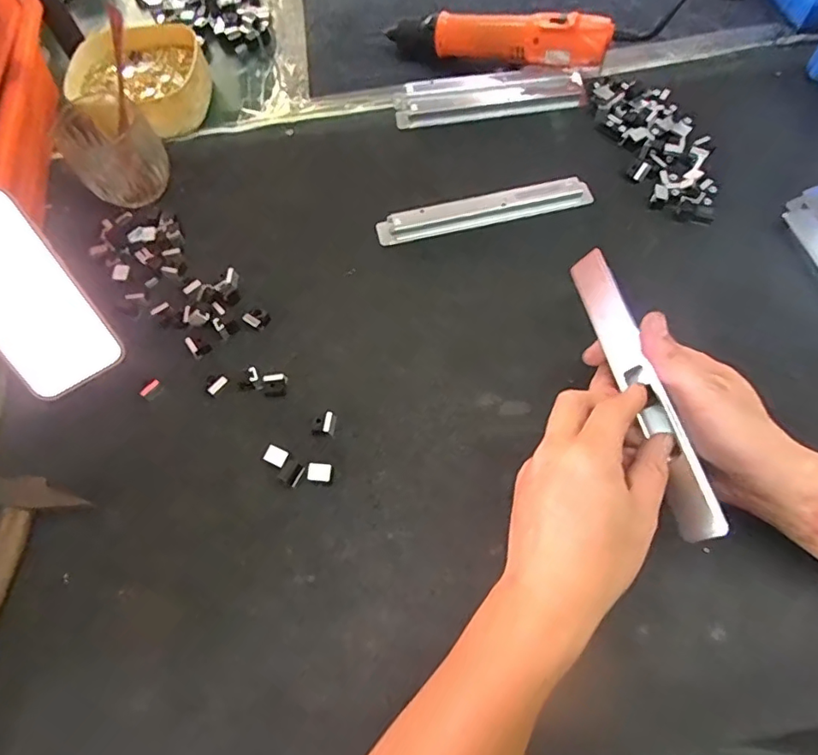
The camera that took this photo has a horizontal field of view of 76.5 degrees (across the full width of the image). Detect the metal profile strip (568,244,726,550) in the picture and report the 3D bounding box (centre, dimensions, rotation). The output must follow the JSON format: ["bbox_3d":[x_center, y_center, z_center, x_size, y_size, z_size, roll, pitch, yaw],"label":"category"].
[{"bbox_3d":[0.157,0.004,0.354,0.007,0.028,0.207,5,60,-39],"label":"metal profile strip"}]

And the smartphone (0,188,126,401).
[{"bbox_3d":[-0.308,-0.064,0.414,0.080,0.010,0.159,-34,110,-14],"label":"smartphone"}]

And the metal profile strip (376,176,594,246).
[{"bbox_3d":[0.072,-0.161,0.500,0.204,0.017,0.028,-11,65,-2],"label":"metal profile strip"}]

